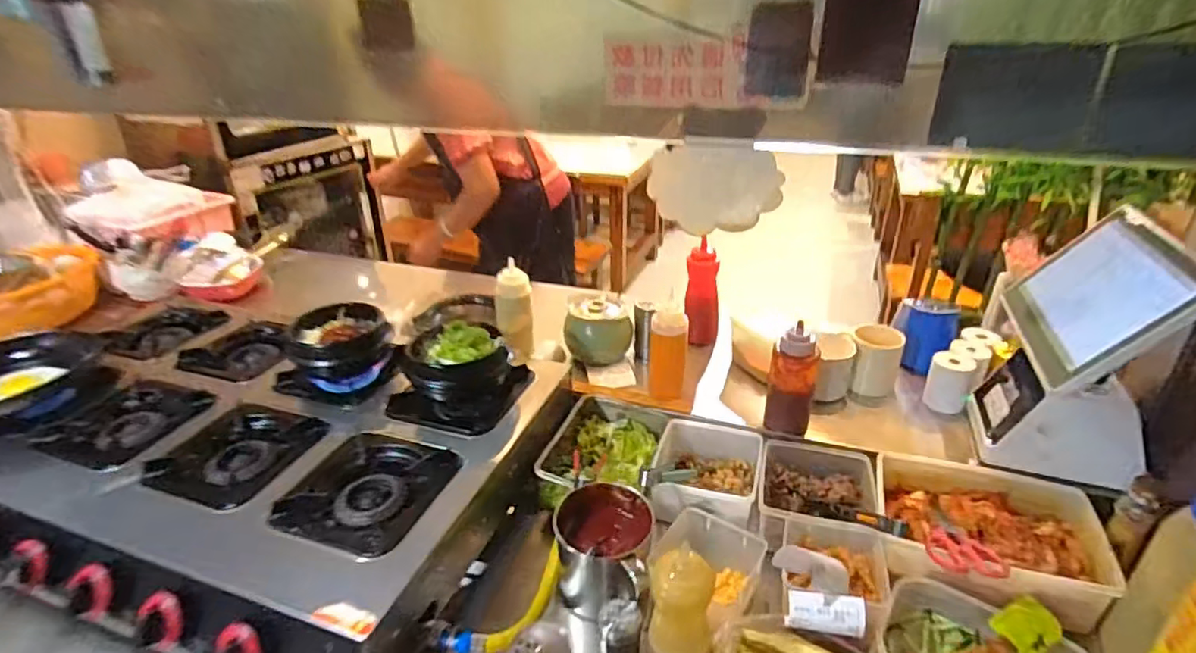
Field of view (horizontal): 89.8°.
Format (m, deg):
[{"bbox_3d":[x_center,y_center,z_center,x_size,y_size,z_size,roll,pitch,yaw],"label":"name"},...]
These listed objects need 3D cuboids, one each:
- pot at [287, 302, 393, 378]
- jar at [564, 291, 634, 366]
[{"bbox_3d":[-0.429,0.025,0.991,0.152,0.081,0.117,-22,35,-34],"label":"pot"},{"bbox_3d":[0.000,0.005,1.113,0.116,0.110,0.093,-12,30,-20],"label":"jar"}]

